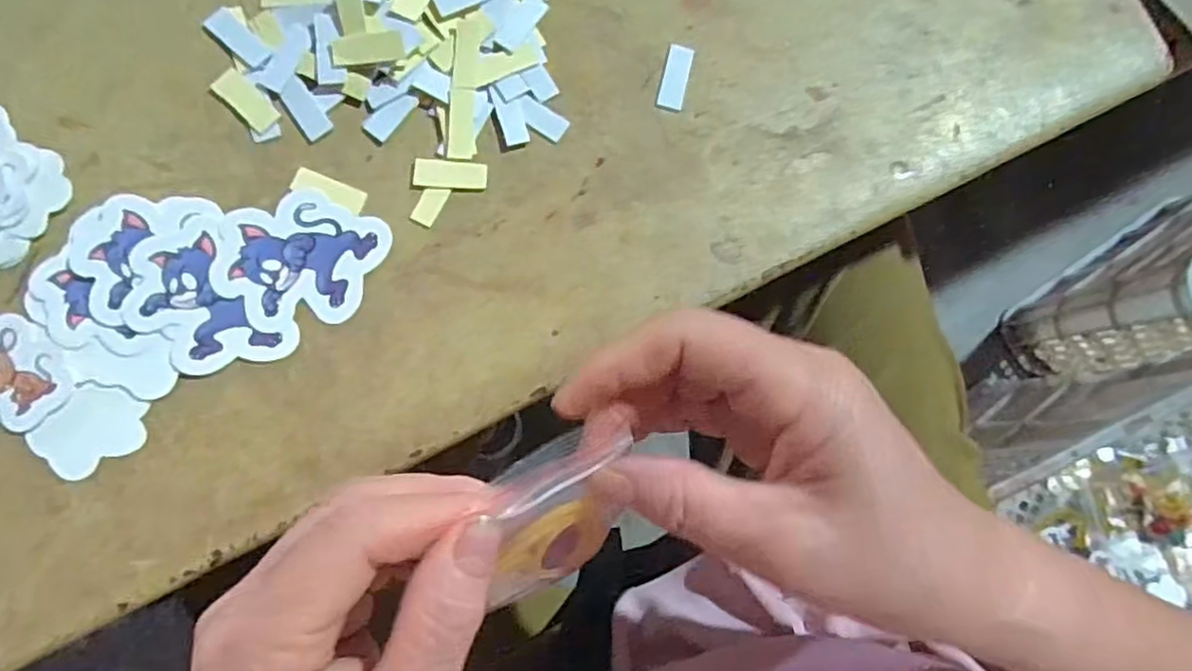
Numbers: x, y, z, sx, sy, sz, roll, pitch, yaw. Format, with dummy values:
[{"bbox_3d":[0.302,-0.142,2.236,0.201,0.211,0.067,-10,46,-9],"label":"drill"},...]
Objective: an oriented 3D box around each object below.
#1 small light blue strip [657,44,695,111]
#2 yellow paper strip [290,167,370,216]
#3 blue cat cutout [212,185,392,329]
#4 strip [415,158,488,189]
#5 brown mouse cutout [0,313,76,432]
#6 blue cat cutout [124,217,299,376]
[{"bbox_3d":[0.034,-0.108,0.289,0.011,0.004,0.028,15,81,-3],"label":"small light blue strip"},{"bbox_3d":[-0.104,-0.057,0.271,0.029,0.004,0.010,22,77,-1],"label":"yellow paper strip"},{"bbox_3d":[-0.115,-0.029,0.265,0.056,0.004,0.053,25,81,-2],"label":"blue cat cutout"},{"bbox_3d":[-0.058,-0.064,0.274,0.028,0.004,0.011,4,82,-5],"label":"strip"},{"bbox_3d":[-0.210,0.013,0.248,0.039,0.004,0.032,36,80,0],"label":"brown mouse cutout"},{"bbox_3d":[-0.146,-0.010,0.258,0.043,0.005,0.061,-37,87,-9],"label":"blue cat cutout"}]

